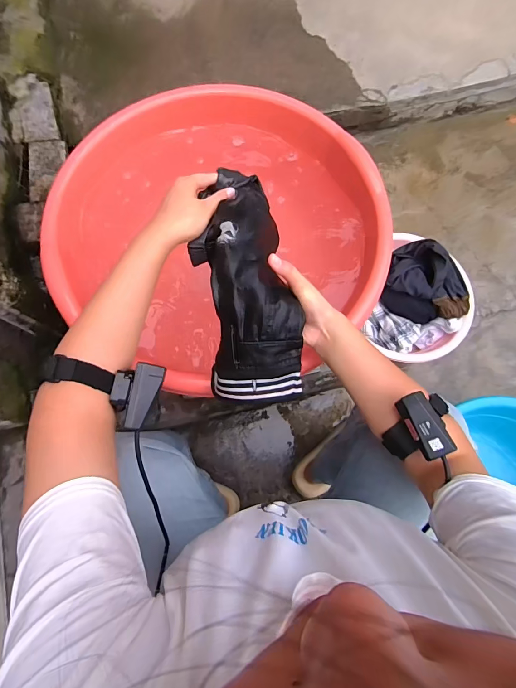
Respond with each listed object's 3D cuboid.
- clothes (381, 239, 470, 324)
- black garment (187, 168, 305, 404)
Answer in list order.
[{"bbox_3d":[0.426,-0.150,0.859,0.213,0.095,0.163,16,77,3],"label":"clothes"},{"bbox_3d":[-0.016,-0.081,0.439,0.115,0.083,0.308,-8,85,-3],"label":"black garment"}]

